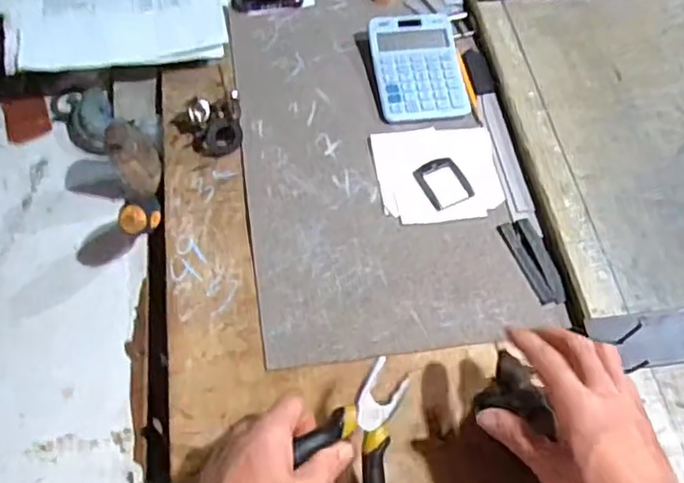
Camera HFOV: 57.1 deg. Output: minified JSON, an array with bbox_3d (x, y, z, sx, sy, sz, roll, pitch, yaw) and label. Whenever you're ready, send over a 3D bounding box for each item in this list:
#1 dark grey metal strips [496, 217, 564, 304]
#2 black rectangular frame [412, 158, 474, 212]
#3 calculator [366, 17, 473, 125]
[{"bbox_3d":[0.185,0.018,0.607,0.032,0.006,0.091,-17,65,-11],"label":"dark grey metal strips"},{"bbox_3d":[0.104,-0.062,0.647,0.048,0.004,0.057,-22,66,-13],"label":"black rectangular frame"},{"bbox_3d":[0.086,-0.197,0.709,0.097,0.020,0.137,-7,64,-6],"label":"calculator"}]

